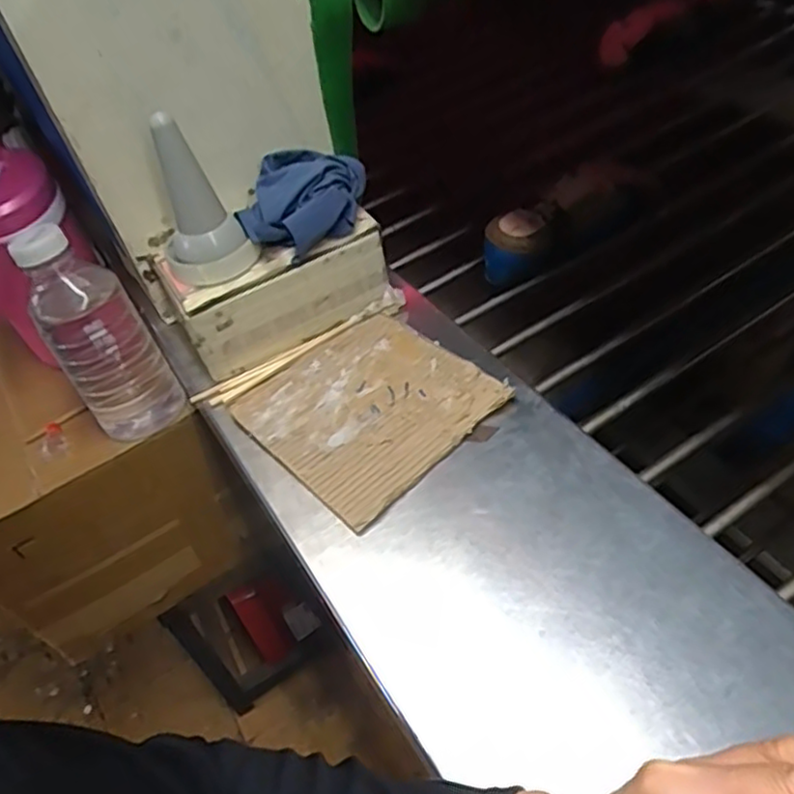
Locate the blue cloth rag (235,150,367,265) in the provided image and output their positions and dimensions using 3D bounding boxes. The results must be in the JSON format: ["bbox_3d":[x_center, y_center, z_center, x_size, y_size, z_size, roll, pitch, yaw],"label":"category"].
[{"bbox_3d":[-0.085,-0.178,0.625,0.100,0.049,0.111,6,50,16],"label":"blue cloth rag"}]

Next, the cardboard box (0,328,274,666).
[{"bbox_3d":[-0.410,0.084,0.879,0.314,0.305,0.341,-31,50,-17],"label":"cardboard box"}]

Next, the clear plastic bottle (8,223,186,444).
[{"bbox_3d":[-0.290,-0.052,0.686,0.090,0.220,0.076,-32,50,-17],"label":"clear plastic bottle"}]

